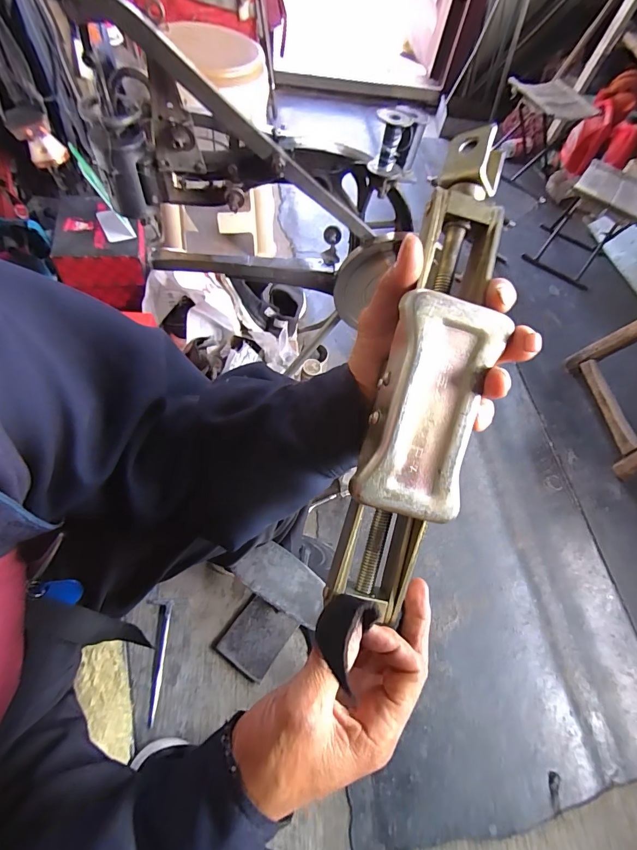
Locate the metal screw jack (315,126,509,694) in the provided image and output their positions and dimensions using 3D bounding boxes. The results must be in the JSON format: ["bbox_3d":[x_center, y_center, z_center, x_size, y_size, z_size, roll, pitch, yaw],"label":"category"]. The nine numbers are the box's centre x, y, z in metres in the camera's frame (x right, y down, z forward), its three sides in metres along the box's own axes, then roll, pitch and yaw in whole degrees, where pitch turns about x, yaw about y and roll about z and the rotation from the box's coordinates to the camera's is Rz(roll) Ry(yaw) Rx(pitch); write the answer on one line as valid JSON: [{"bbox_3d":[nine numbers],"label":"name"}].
[{"bbox_3d":[0.063,-0.017,0.232,0.058,0.061,0.316,15,90,6],"label":"metal screw jack"}]

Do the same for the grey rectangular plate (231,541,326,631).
[{"bbox_3d":[-0.038,0.177,0.446,0.105,0.004,0.056,35,67,7],"label":"grey rectangular plate"}]

